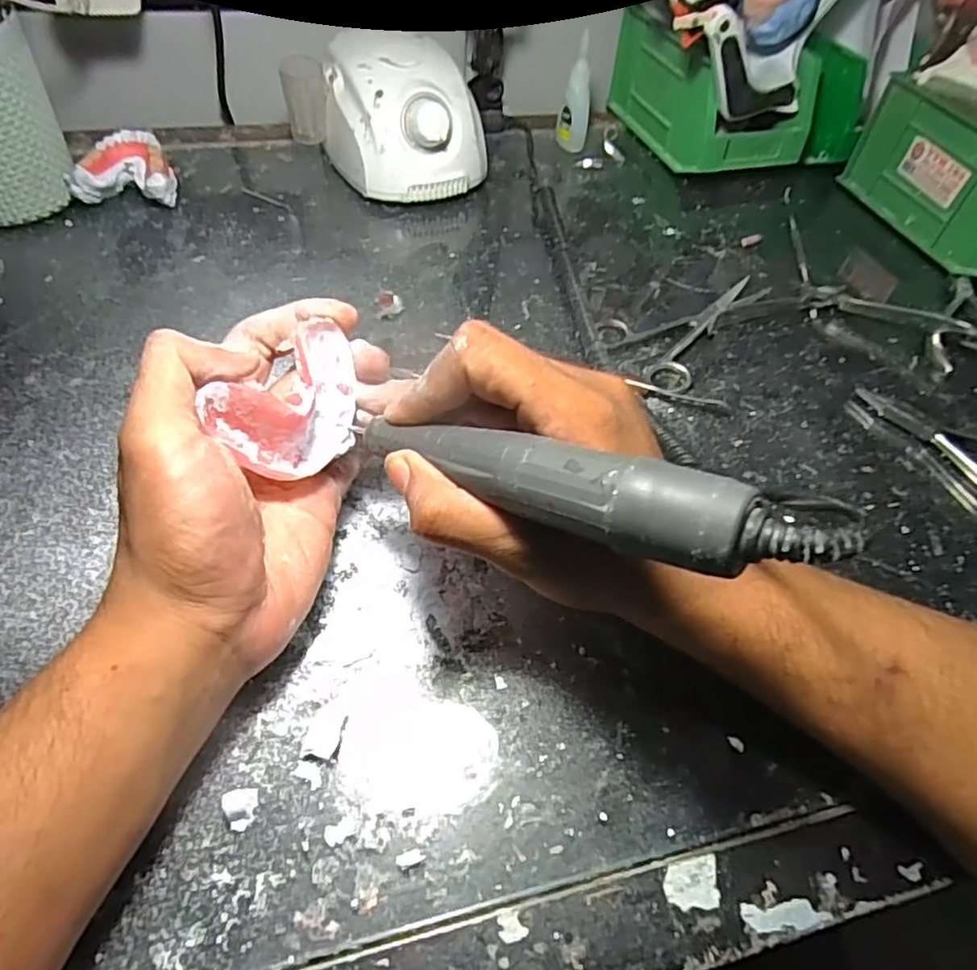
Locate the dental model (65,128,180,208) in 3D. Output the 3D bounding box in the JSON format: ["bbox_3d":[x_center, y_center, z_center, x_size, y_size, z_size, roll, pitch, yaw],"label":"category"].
[{"bbox_3d":[-0.256,-0.223,0.456,0.062,0.034,0.052,-3,53,-8],"label":"dental model"}]

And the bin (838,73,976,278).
[{"bbox_3d":[0.380,-0.235,0.493,0.099,0.083,0.172,-11,54,-14],"label":"bin"}]

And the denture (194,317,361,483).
[{"bbox_3d":[-0.076,-0.029,0.251,0.028,0.045,0.064,35,57,20],"label":"denture"}]

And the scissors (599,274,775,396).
[{"bbox_3d":[0.125,-0.109,0.417,0.066,0.008,0.141,35,57,20],"label":"scissors"}]

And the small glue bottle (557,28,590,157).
[{"bbox_3d":[0.074,-0.323,0.533,0.025,0.083,0.019,6,52,-1],"label":"small glue bottle"}]

